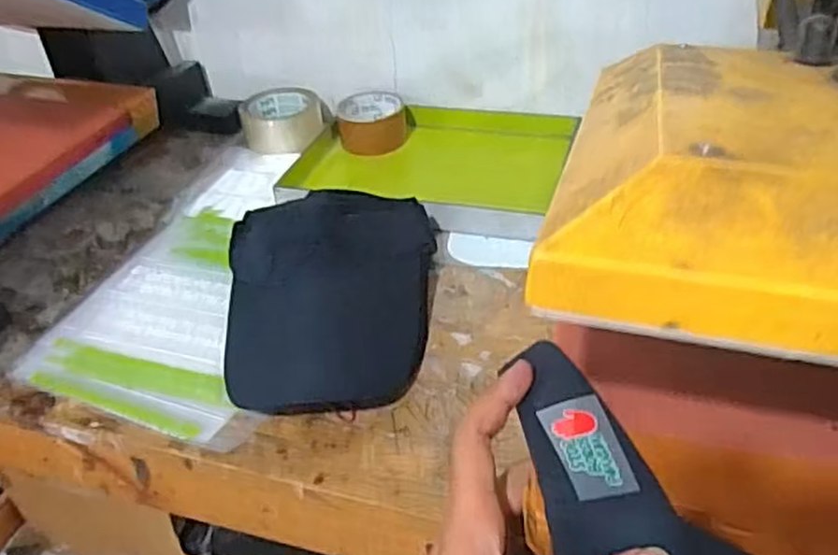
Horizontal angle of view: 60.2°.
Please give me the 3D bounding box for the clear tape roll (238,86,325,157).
[{"bbox_3d":[-0.172,-0.200,0.925,0.104,0.049,0.087,12,41,21],"label":"clear tape roll"}]

